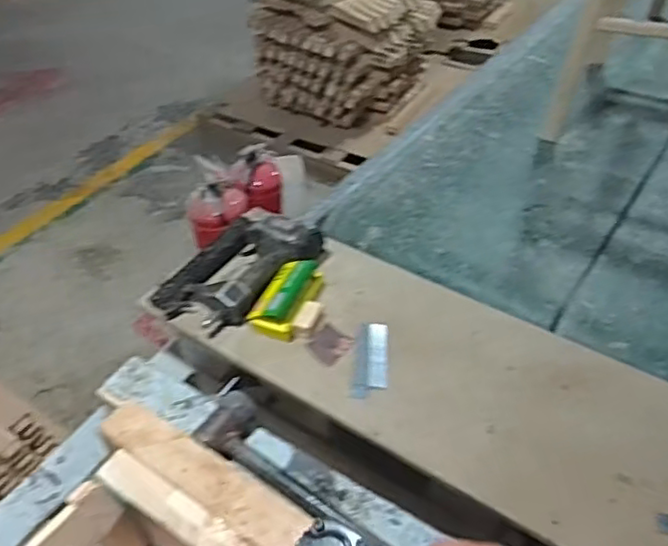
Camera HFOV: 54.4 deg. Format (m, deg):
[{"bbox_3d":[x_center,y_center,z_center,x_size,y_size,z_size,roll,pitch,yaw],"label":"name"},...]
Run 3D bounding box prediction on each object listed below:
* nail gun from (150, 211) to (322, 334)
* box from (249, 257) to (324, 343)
[{"bbox_3d":[-0.142,-0.023,0.993,0.165,0.062,0.254,26,50,27],"label":"nail gun"},{"bbox_3d":[-0.069,0.035,0.947,0.068,0.051,0.130,13,46,16],"label":"box"}]

